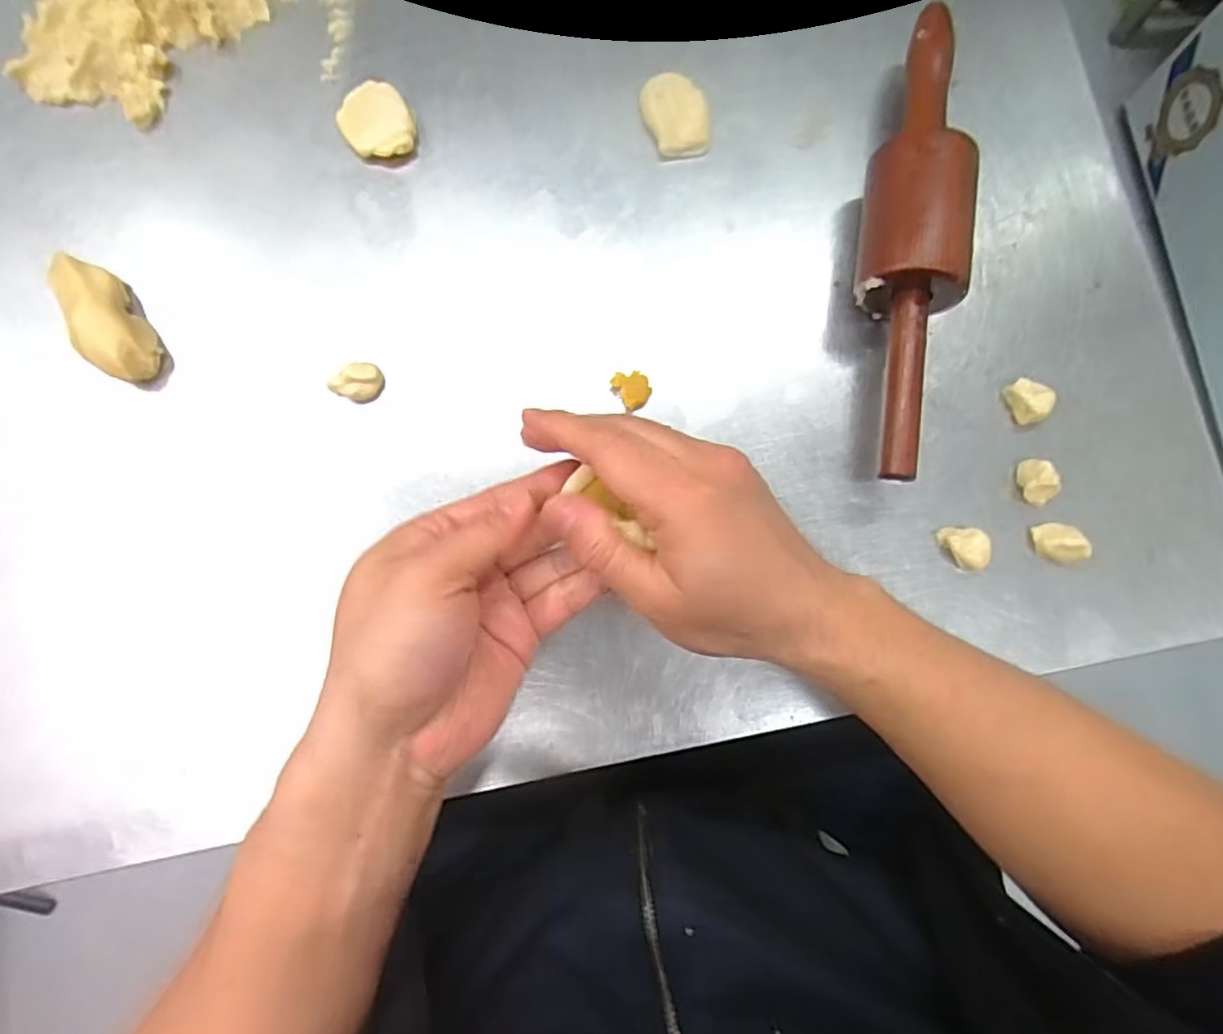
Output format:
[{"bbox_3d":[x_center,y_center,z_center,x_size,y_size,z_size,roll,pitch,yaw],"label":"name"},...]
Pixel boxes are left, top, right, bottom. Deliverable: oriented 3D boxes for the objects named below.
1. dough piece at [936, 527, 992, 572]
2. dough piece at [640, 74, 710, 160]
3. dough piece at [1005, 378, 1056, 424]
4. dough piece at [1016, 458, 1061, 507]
[{"bbox_3d":[0.212,0.017,0.385,0.021,0.015,0.029,-32,82,-5],"label":"dough piece"},{"bbox_3d":[0.043,-0.265,0.425,0.041,0.014,0.053,-13,81,-2],"label":"dough piece"},{"bbox_3d":[0.258,-0.073,0.396,0.021,0.014,0.028,-19,81,-3],"label":"dough piece"},{"bbox_3d":[0.257,-0.021,0.387,0.018,0.017,0.026,-43,83,-7],"label":"dough piece"}]

